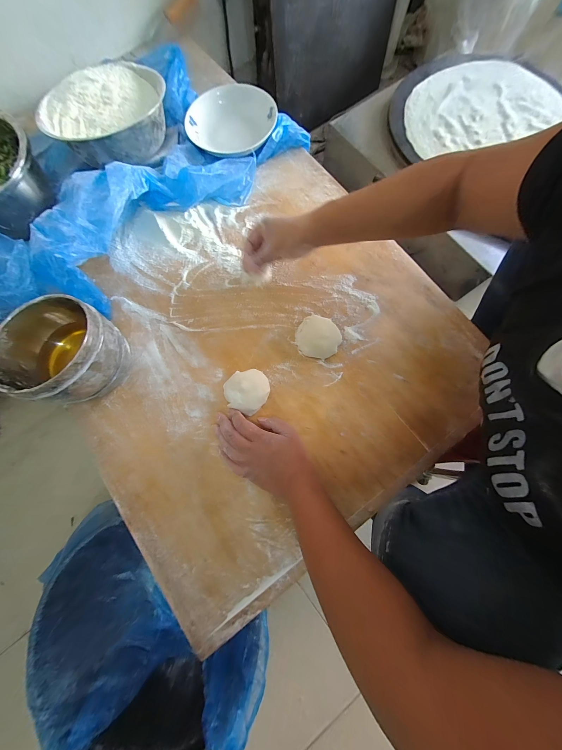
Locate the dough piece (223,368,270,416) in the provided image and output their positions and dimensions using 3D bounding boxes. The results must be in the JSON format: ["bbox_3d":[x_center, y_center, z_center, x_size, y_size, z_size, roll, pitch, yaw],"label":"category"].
[{"bbox_3d":[-0.057,0.024,0.409,0.071,0.024,0.073,0,78,1],"label":"dough piece"}]

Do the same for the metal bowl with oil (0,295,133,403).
[{"bbox_3d":[-0.331,-0.034,0.386,0.142,0.111,0.143,0,78,1],"label":"metal bowl with oil"}]

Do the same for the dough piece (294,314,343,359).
[{"bbox_3d":[0.066,-0.070,0.430,0.076,0.029,0.073,0,78,1],"label":"dough piece"}]

